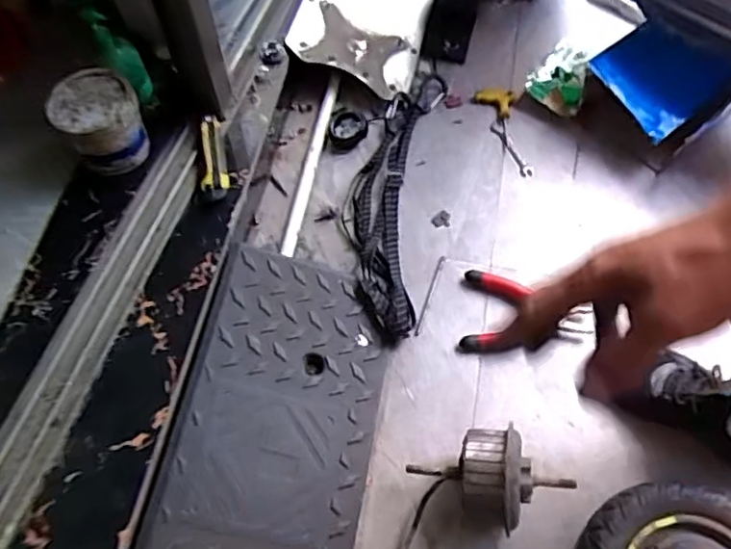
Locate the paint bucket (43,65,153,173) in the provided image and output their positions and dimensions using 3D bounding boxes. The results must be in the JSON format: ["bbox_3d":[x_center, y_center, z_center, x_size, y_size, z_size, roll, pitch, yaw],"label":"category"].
[{"bbox_3d":[-0.384,-0.220,0.925,0.112,0.099,0.118,0,63,0],"label":"paint bucket"}]

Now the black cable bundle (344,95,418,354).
[{"bbox_3d":[0.026,-0.108,1.009,0.104,0.030,0.438,3,63,2],"label":"black cable bundle"}]

